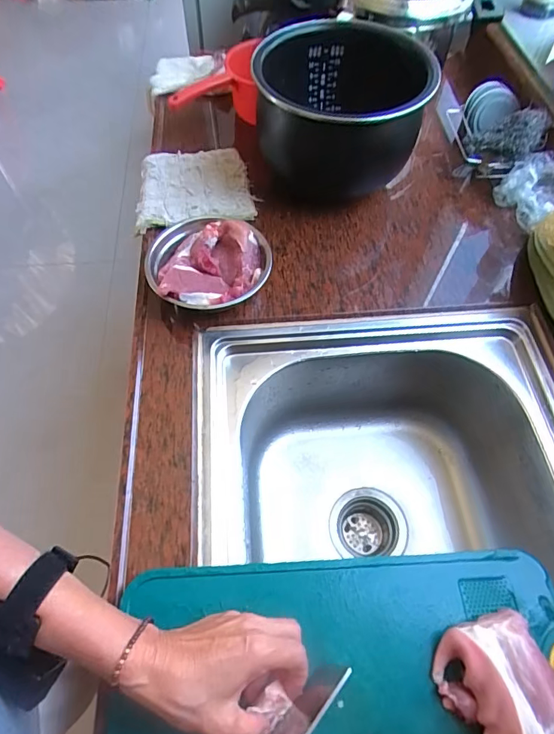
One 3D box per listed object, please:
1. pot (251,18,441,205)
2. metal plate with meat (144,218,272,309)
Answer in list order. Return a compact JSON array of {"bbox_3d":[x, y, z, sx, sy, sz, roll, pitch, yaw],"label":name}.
[{"bbox_3d":[0.083,-0.335,0.599,0.215,0.171,0.241,7,61,3],"label":"pot"},{"bbox_3d":[-0.085,-0.119,0.537,0.145,0.060,0.128,17,62,9],"label":"metal plate with meat"}]

